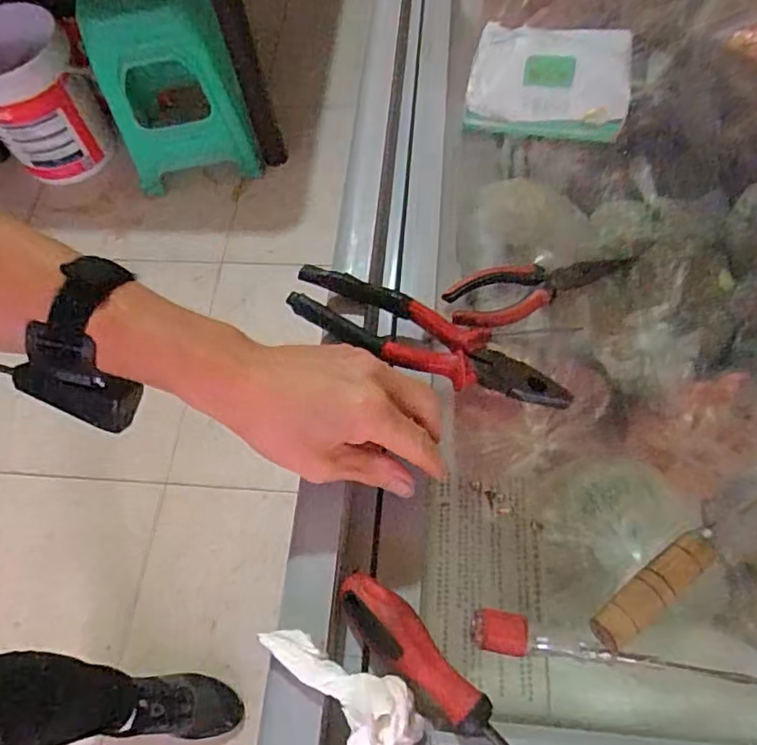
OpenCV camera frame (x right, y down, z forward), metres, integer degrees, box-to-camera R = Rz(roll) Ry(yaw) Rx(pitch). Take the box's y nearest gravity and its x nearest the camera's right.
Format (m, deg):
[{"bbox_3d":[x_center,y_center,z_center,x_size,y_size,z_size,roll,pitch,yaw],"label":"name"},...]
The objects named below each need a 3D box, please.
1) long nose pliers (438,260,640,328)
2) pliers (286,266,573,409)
[{"bbox_3d":[0.129,-0.068,0.456,0.148,0.020,0.048,-12,64,-1],"label":"long nose pliers"},{"bbox_3d":[0.038,-0.026,0.422,0.212,0.036,0.056,16,67,12],"label":"pliers"}]

